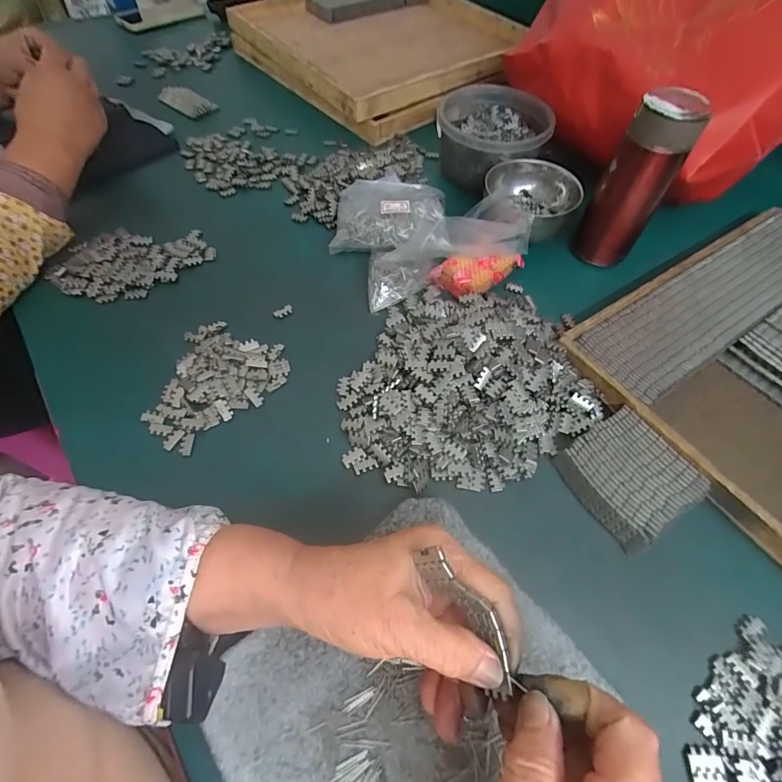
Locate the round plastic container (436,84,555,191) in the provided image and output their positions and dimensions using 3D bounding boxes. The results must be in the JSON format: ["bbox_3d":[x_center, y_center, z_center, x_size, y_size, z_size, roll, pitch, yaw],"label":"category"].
[{"bbox_3d":[0.130,-0.321,0.543,0.134,0.079,0.138,4,57,0],"label":"round plastic container"}]

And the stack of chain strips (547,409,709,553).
[{"bbox_3d":[0.193,0.069,0.336,0.086,0.020,0.086,-25,62,-18],"label":"stack of chain strips"}]

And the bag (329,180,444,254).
[{"bbox_3d":[-0.002,-0.210,0.496,0.127,0.041,0.105,5,57,0],"label":"bag"}]

